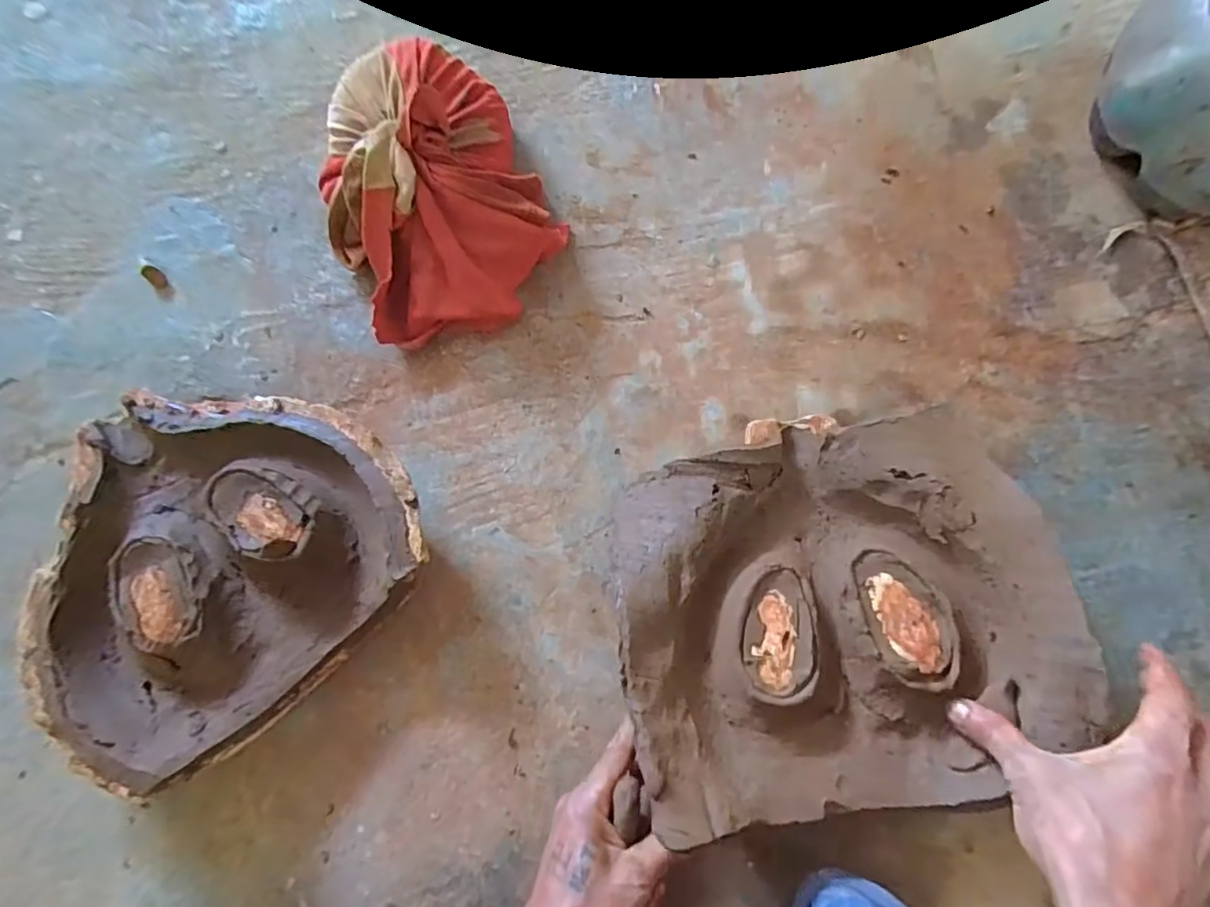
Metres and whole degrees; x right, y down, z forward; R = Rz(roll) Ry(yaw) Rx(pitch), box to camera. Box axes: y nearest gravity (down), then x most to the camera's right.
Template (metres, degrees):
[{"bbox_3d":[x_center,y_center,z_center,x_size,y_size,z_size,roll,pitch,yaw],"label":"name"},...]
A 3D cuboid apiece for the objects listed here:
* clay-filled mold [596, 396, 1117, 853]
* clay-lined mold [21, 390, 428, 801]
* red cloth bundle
[{"bbox_3d":[0.161,0.106,0.412,0.299,0.048,0.260,-8,76,-1],"label":"clay-filled mold"},{"bbox_3d":[-0.297,0.067,0.456,0.276,0.068,0.261,-41,79,-8],"label":"clay-lined mold"},{"bbox_3d":[-0.152,-0.229,0.509,0.191,0.101,0.237,-27,77,-6],"label":"red cloth bundle"}]

